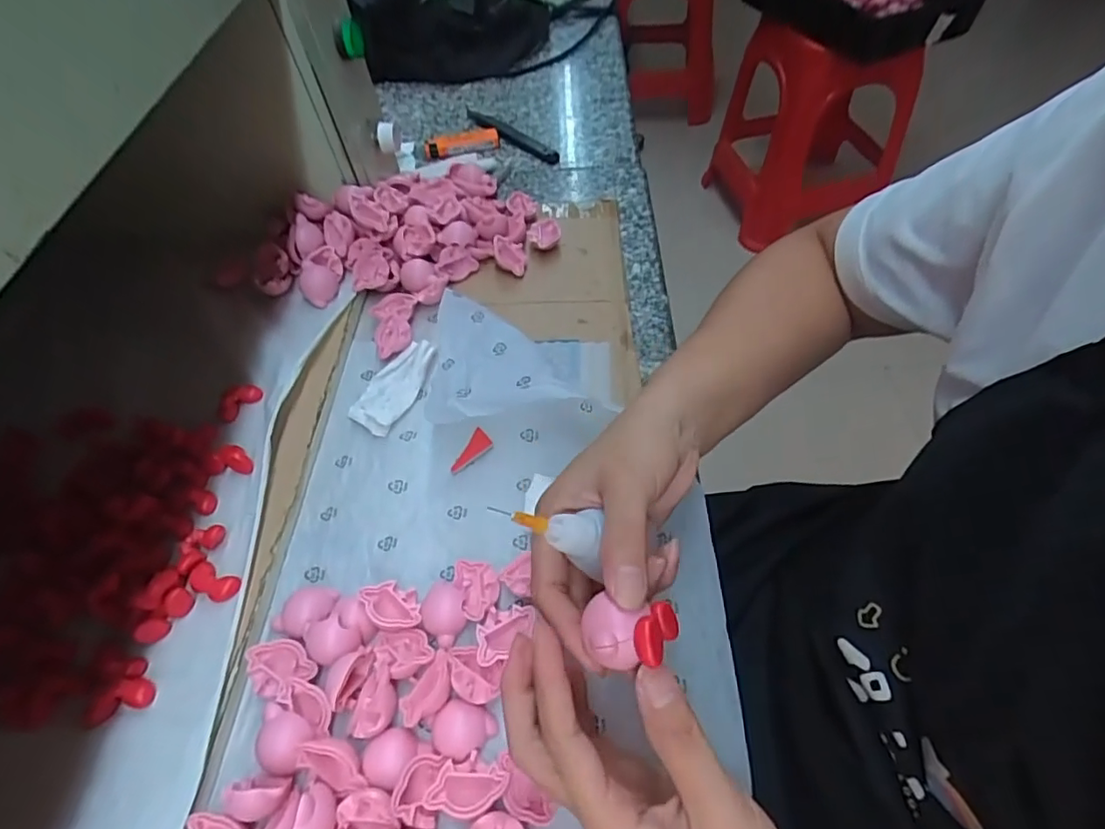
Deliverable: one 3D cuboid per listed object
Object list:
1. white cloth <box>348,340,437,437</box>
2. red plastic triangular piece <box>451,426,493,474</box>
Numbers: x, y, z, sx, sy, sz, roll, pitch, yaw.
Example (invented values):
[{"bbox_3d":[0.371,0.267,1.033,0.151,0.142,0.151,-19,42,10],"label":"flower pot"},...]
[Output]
[{"bbox_3d":[-0.111,-0.024,0.405,0.038,0.006,0.080,19,61,15],"label":"white cloth"},{"bbox_3d":[-0.053,0.026,0.376,0.014,0.006,0.033,24,62,18],"label":"red plastic triangular piece"}]

